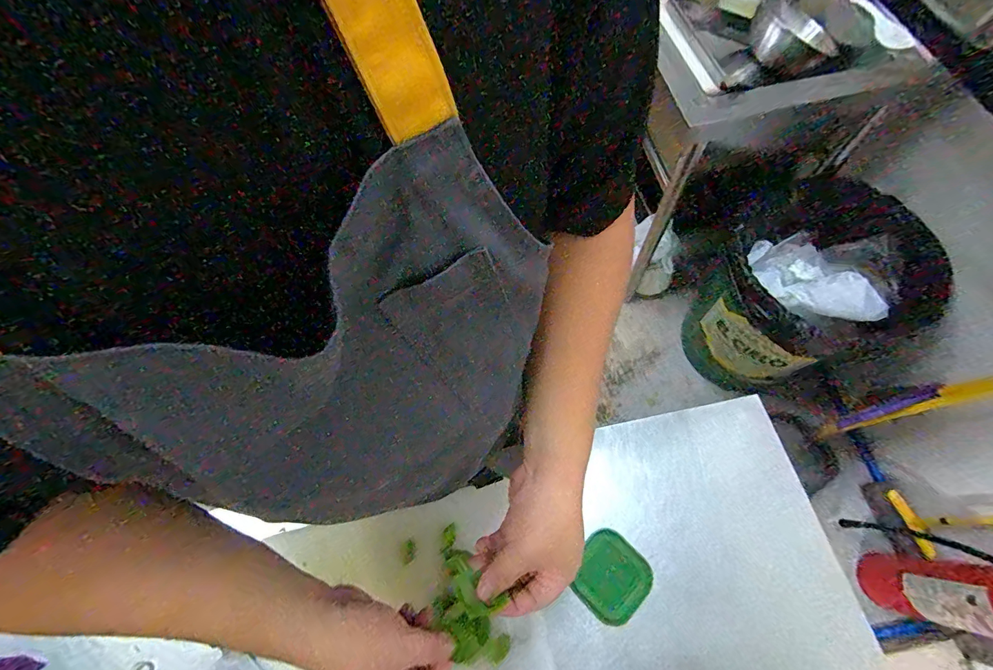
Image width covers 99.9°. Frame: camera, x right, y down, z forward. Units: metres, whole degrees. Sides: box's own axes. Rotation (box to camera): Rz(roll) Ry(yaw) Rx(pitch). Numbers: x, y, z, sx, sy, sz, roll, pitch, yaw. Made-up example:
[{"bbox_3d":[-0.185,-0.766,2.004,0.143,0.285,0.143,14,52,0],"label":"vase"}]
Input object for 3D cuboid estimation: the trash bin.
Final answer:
[{"bbox_3d":[0.747,-0.057,1.160,0.330,0.558,0.405,-28,68,-8],"label":"trash bin"}]

